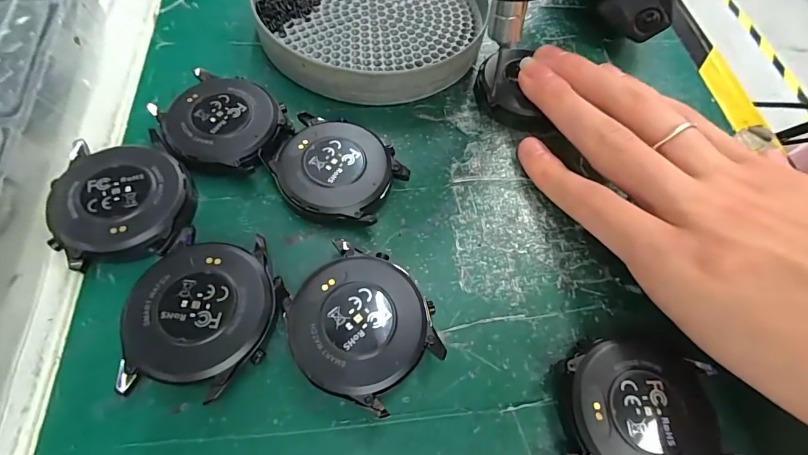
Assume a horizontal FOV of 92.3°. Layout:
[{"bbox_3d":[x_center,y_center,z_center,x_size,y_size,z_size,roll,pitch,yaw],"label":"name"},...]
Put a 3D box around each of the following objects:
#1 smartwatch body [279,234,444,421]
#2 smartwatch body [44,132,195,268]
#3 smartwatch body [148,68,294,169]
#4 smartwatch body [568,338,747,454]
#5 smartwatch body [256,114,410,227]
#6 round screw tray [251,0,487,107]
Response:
[{"bbox_3d":[-0.015,0.031,0.128,0.050,0.011,0.043,43,68,16],"label":"smartwatch body"},{"bbox_3d":[-0.100,-0.010,0.140,0.043,0.010,0.049,-18,66,-12],"label":"smartwatch body"},{"bbox_3d":[-0.074,-0.043,0.160,0.053,0.010,0.044,35,67,14],"label":"smartwatch body"},{"bbox_3d":[0.075,0.057,0.121,0.045,0.012,0.042,1,63,-3],"label":"smartwatch body"},{"bbox_3d":[-0.028,-0.023,0.155,0.049,0.011,0.043,36,67,14],"label":"smartwatch body"},{"bbox_3d":[-0.016,-0.110,0.195,0.108,0.018,0.114,2,62,-4],"label":"round screw tray"}]

